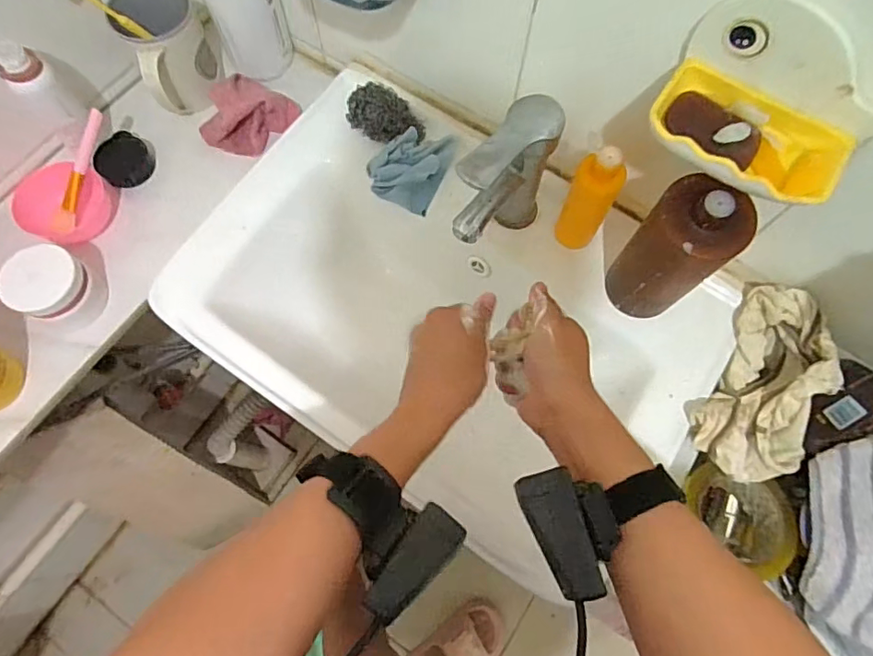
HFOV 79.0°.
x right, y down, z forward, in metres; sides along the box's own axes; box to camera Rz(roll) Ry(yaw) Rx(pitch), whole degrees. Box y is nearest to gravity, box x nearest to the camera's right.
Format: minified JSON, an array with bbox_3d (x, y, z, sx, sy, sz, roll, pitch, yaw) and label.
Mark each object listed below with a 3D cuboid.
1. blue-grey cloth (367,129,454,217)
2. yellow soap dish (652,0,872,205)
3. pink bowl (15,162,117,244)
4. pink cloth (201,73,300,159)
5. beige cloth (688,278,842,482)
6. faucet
[{"bbox_3d":[-0.027,-0.168,0.545,0.072,0.026,0.084,26,73,8],"label":"blue-grey cloth"},{"bbox_3d":[0.214,-0.131,0.325,0.149,0.068,0.079,34,74,10],"label":"yellow soap dish"},{"bbox_3d":[-0.369,-0.121,0.526,0.063,0.054,0.069,0,71,-1],"label":"pink bowl"},{"bbox_3d":[-0.202,-0.226,0.566,0.096,0.057,0.059,11,71,2],"label":"pink cloth"},{"bbox_3d":[0.299,0.053,0.478,0.104,0.062,0.187,31,73,9],"label":"beige cloth"},{"bbox_3d":[0.057,-0.115,0.458,0.046,0.143,0.106,39,75,11],"label":"faucet"}]

